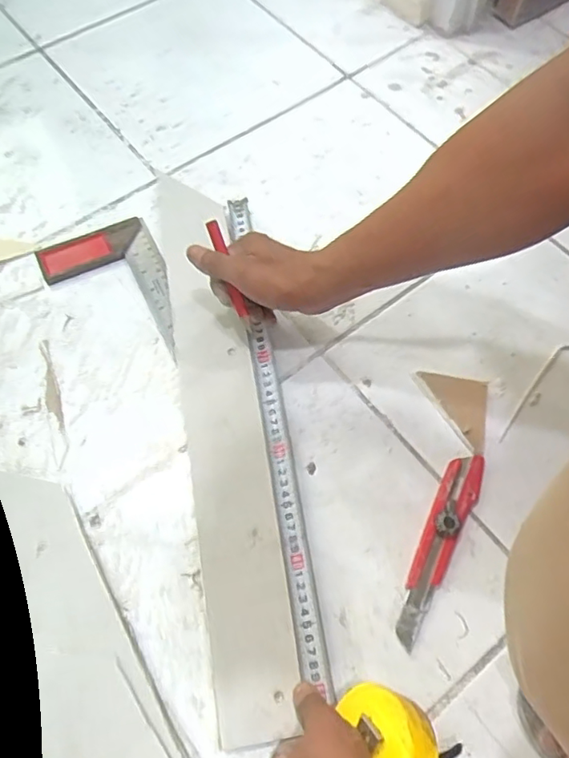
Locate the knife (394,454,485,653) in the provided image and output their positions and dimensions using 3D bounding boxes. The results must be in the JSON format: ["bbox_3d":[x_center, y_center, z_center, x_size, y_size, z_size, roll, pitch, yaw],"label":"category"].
[{"bbox_3d":[0.136,0.142,0.499,0.032,0.022,0.175,24,66,11],"label":"knife"}]

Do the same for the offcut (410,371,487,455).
[{"bbox_3d":[0.155,0.029,0.551,0.069,0.009,0.073,11,64,5],"label":"offcut"}]

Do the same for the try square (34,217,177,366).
[{"bbox_3d":[-0.181,-0.094,0.614,0.120,0.015,0.176,-24,66,-12],"label":"try square"}]

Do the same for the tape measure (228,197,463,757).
[{"bbox_3d":[0.002,0.058,0.522,0.073,0.076,0.549,-13,57,-7],"label":"tape measure"}]

